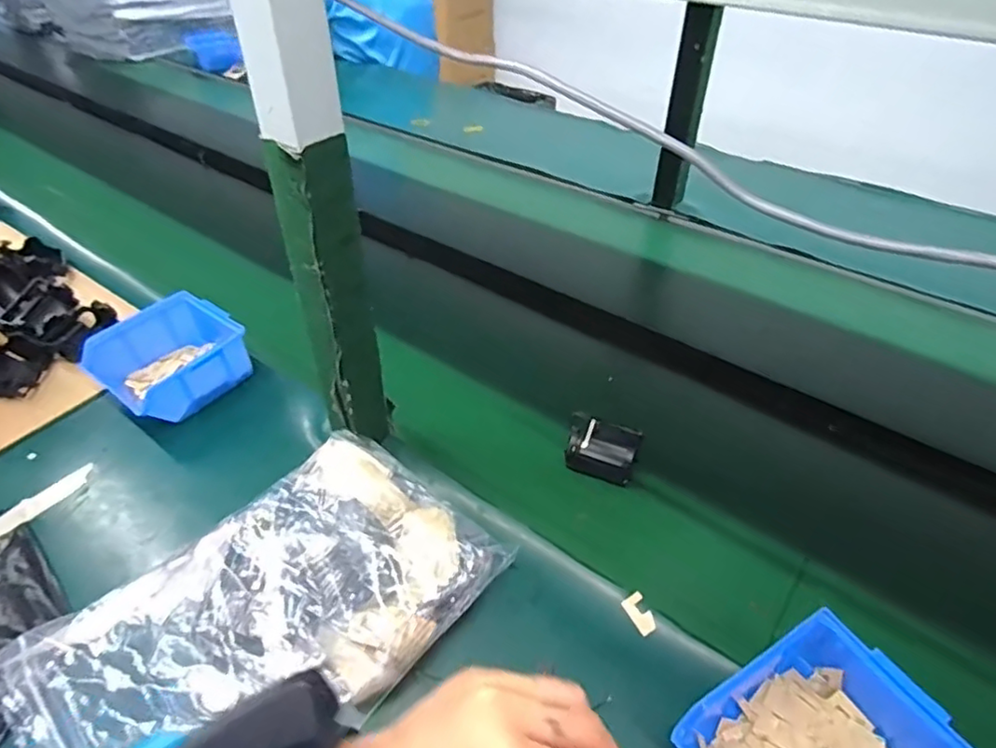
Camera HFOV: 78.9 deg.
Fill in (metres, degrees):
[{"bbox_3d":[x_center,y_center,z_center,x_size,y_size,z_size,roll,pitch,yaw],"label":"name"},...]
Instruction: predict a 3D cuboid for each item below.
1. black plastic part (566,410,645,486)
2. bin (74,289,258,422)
[{"bbox_3d":[0.099,0.071,0.582,0.068,0.044,0.039,20,45,21],"label":"black plastic part"},{"bbox_3d":[-0.356,-0.017,0.658,0.129,0.061,0.135,31,50,30],"label":"bin"}]

